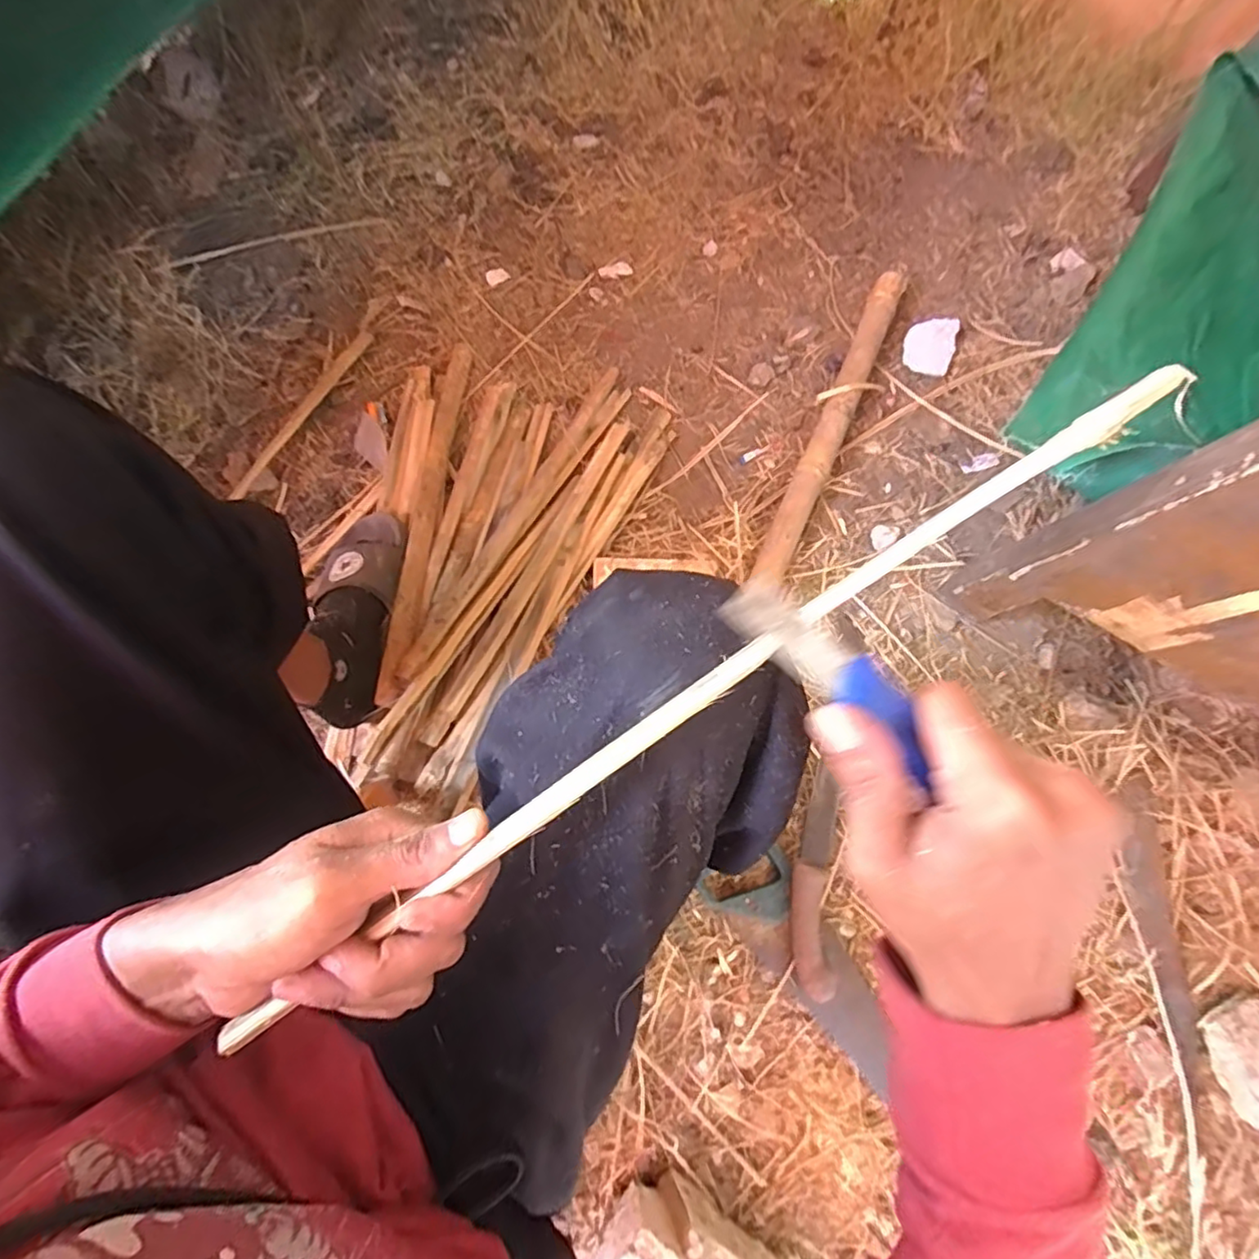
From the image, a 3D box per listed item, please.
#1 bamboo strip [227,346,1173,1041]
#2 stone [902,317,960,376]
[{"bbox_3d":[0.021,0.032,0.241,0.438,0.010,0.013,-35,79,3],"label":"bamboo strip"},{"bbox_3d":[0.425,-0.402,0.883,0.068,0.021,0.085,26,78,6],"label":"stone"}]

